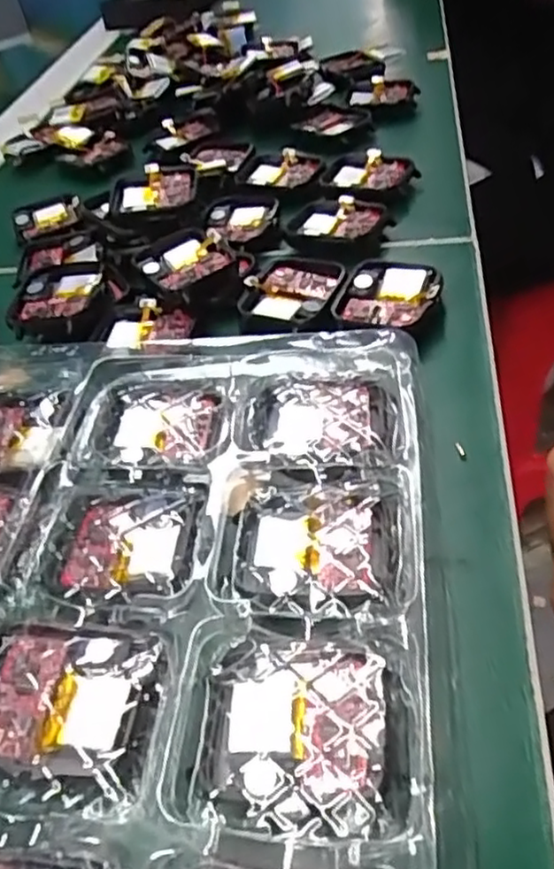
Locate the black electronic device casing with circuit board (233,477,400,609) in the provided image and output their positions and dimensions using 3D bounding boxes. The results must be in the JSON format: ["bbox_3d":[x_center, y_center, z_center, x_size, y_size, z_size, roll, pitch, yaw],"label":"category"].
[{"bbox_3d":[0.011,0.031,0.190,0.044,0.010,0.041,-7,44,6],"label":"black electronic device casing with circuit board"}]

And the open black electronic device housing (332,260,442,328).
[{"bbox_3d":[0.043,-0.056,0.270,0.038,0.007,0.037,5,47,18],"label":"open black electronic device housing"}]

